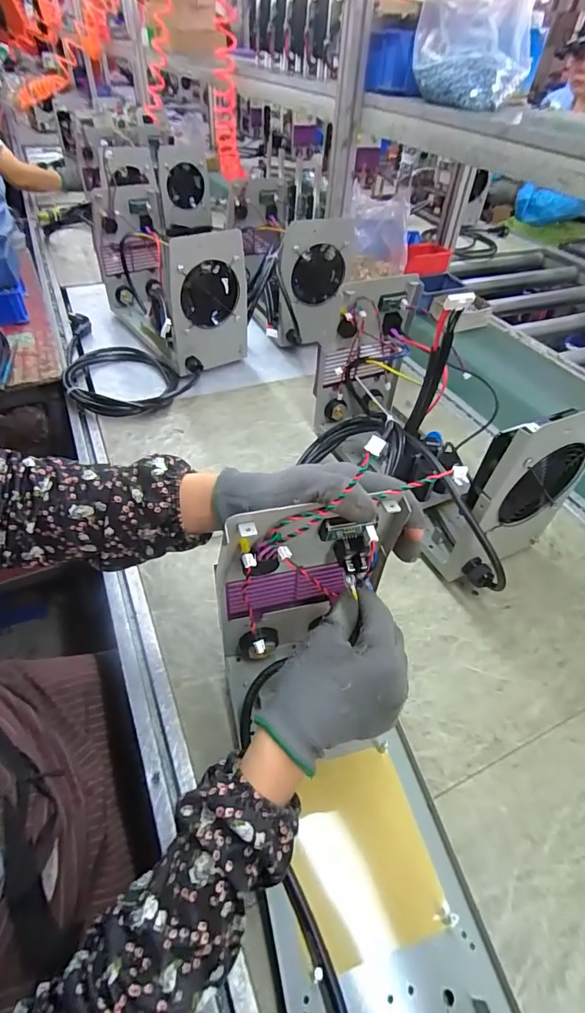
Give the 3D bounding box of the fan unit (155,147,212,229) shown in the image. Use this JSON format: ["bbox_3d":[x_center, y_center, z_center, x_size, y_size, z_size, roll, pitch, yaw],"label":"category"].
[{"bbox_3d":[-0.322,-0.957,1.358,0.153,0.189,0.045,-21,68,-21],"label":"fan unit"}]

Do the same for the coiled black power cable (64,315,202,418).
[{"bbox_3d":[-0.321,-0.281,0.870,0.219,0.032,0.351,-16,50,-19],"label":"coiled black power cable"}]

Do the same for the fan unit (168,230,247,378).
[{"bbox_3d":[-0.147,-0.351,0.809,0.145,0.235,0.034,-28,55,-28],"label":"fan unit"}]

